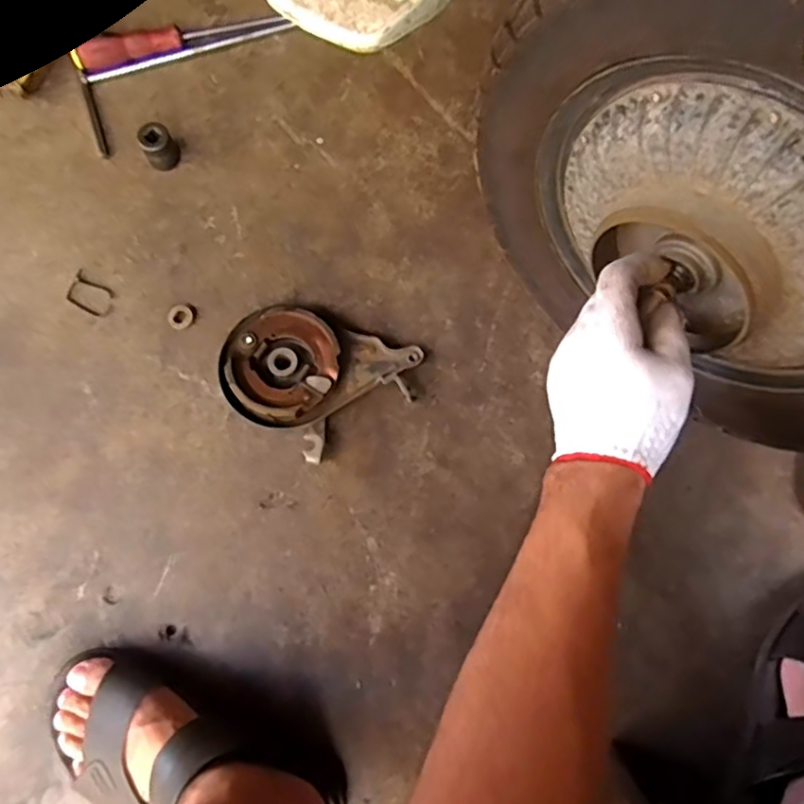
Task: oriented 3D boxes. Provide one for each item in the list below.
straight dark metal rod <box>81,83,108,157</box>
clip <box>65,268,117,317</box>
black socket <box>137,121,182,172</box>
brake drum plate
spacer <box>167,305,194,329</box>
[{"bbox_3d":[-0.323,-0.298,0.653,0.008,0.005,0.092,-18,77,-6],"label":"straight dark metal rod"},{"bbox_3d":[-0.307,-0.106,0.610,0.051,0.004,0.032,31,77,6],"label":"clip"},{"bbox_3d":[-0.247,-0.259,0.631,0.032,0.034,0.034,0,76,-2],"label":"black socket"},{"bbox_3d":[-0.085,-0.022,0.587,0.170,0.031,0.127,22,76,4],"label":"brake drum plate"},{"bbox_3d":[-0.220,-0.085,0.614,0.024,0.006,0.023,0,76,-2],"label":"spacer"}]

